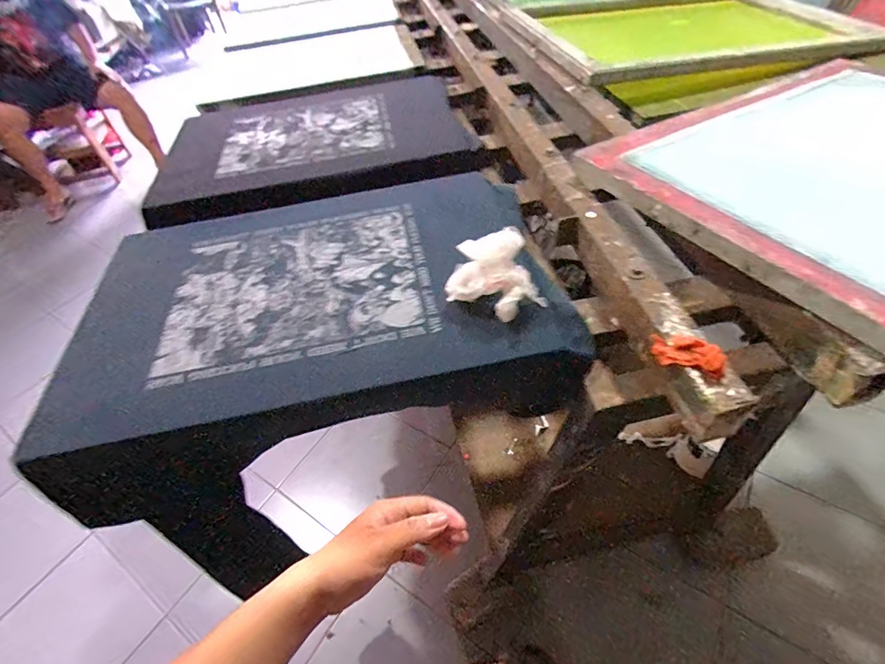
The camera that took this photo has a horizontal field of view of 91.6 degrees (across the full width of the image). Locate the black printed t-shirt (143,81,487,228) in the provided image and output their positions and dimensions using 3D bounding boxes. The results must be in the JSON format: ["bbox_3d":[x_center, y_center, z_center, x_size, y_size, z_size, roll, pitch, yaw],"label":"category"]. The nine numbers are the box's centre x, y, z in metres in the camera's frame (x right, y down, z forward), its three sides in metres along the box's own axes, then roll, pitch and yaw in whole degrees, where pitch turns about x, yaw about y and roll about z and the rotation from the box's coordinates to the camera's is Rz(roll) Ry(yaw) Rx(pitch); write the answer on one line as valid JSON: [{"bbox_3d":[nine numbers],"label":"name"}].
[{"bbox_3d":[-0.281,-0.435,0.931,0.605,0.067,0.530,-14,49,-6],"label":"black printed t-shirt"}]

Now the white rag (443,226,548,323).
[{"bbox_3d":[0.059,-0.062,0.497,0.112,0.086,0.073,11,51,15],"label":"white rag"}]

